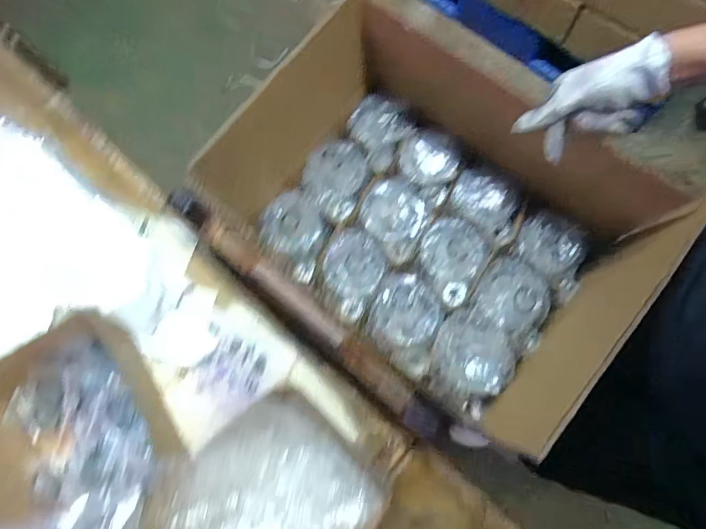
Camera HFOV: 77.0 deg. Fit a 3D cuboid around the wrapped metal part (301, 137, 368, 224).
[{"bbox_3d":[-0.030,-0.138,0.710,0.101,0.033,0.133,18,75,6],"label":"wrapped metal part"}]

